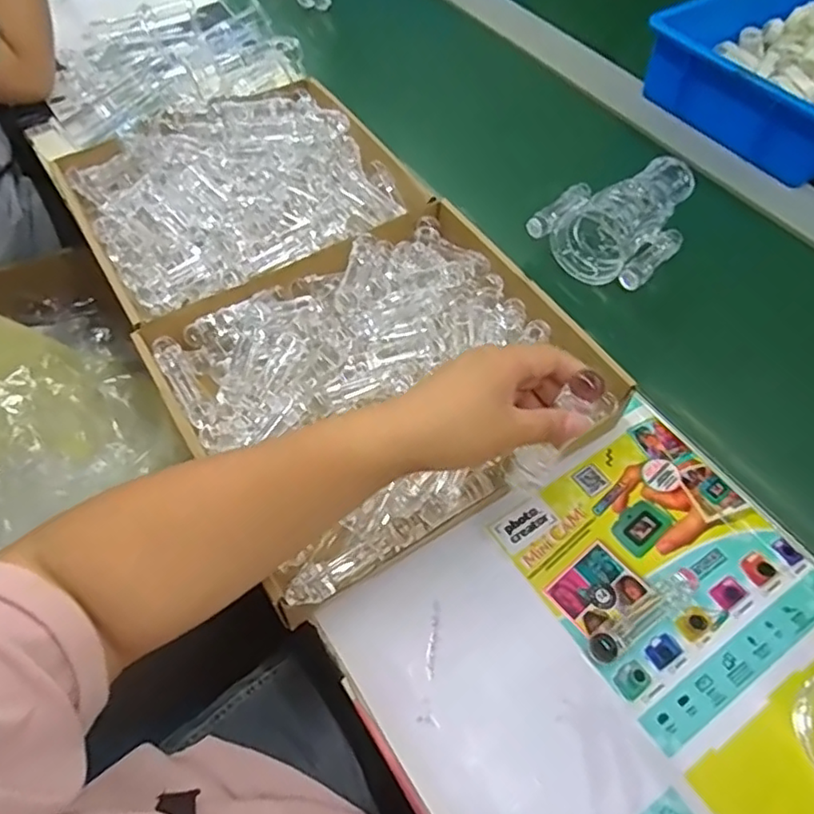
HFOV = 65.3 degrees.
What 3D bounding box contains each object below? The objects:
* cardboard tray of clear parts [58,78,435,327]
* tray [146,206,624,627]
[{"bbox_3d":[-0.167,-0.221,0.639,0.306,0.055,0.265,-28,61,-18],"label":"cardboard tray of clear parts"},{"bbox_3d":[-0.019,-0.026,0.523,0.322,0.055,0.279,-28,61,-18],"label":"tray"}]

